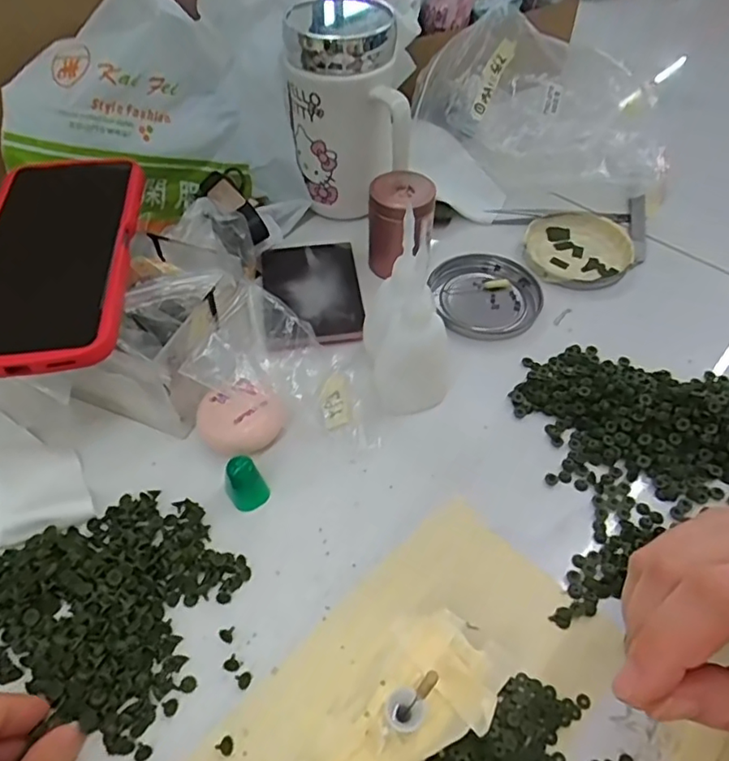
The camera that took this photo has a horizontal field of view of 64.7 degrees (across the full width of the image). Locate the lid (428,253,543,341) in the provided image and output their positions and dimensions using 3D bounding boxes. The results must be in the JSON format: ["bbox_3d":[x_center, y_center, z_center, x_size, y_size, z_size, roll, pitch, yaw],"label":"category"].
[{"bbox_3d":[0.087,-0.061,0.411,0.075,0.010,0.076,1,52,-1],"label":"lid"}]

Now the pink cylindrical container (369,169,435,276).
[{"bbox_3d":[0.025,-0.110,0.409,0.044,0.060,0.050,6,52,4],"label":"pink cylindrical container"}]

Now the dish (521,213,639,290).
[{"bbox_3d":[0.164,-0.102,0.438,0.076,0.011,0.086,25,56,17],"label":"dish"}]

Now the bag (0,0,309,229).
[{"bbox_3d":[-0.139,-0.208,0.403,0.211,0.183,0.082,-12,53,-10],"label":"bag"}]

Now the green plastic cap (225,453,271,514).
[{"bbox_3d":[-0.063,0.055,0.304,0.018,0.029,0.017,1,52,-1],"label":"green plastic cap"}]

